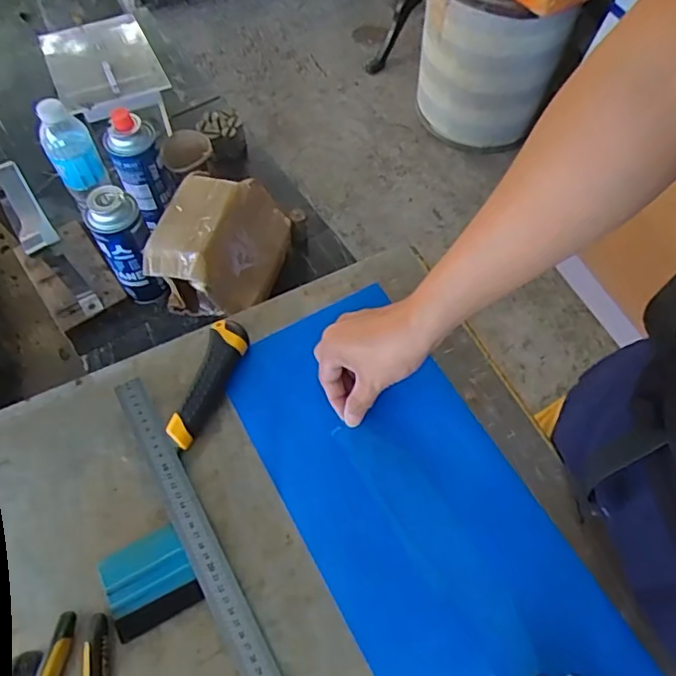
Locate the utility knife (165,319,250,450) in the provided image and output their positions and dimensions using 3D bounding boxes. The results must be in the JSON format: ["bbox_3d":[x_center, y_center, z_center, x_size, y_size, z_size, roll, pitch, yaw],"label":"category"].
[{"bbox_3d":[-0.127,0.042,0.583,0.037,0.021,0.135,15,62,8],"label":"utility knife"}]

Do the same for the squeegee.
[{"bbox_3d":[-0.161,0.206,0.501,0.071,0.008,0.071,-26,64,-13],"label":"squeegee"}]

